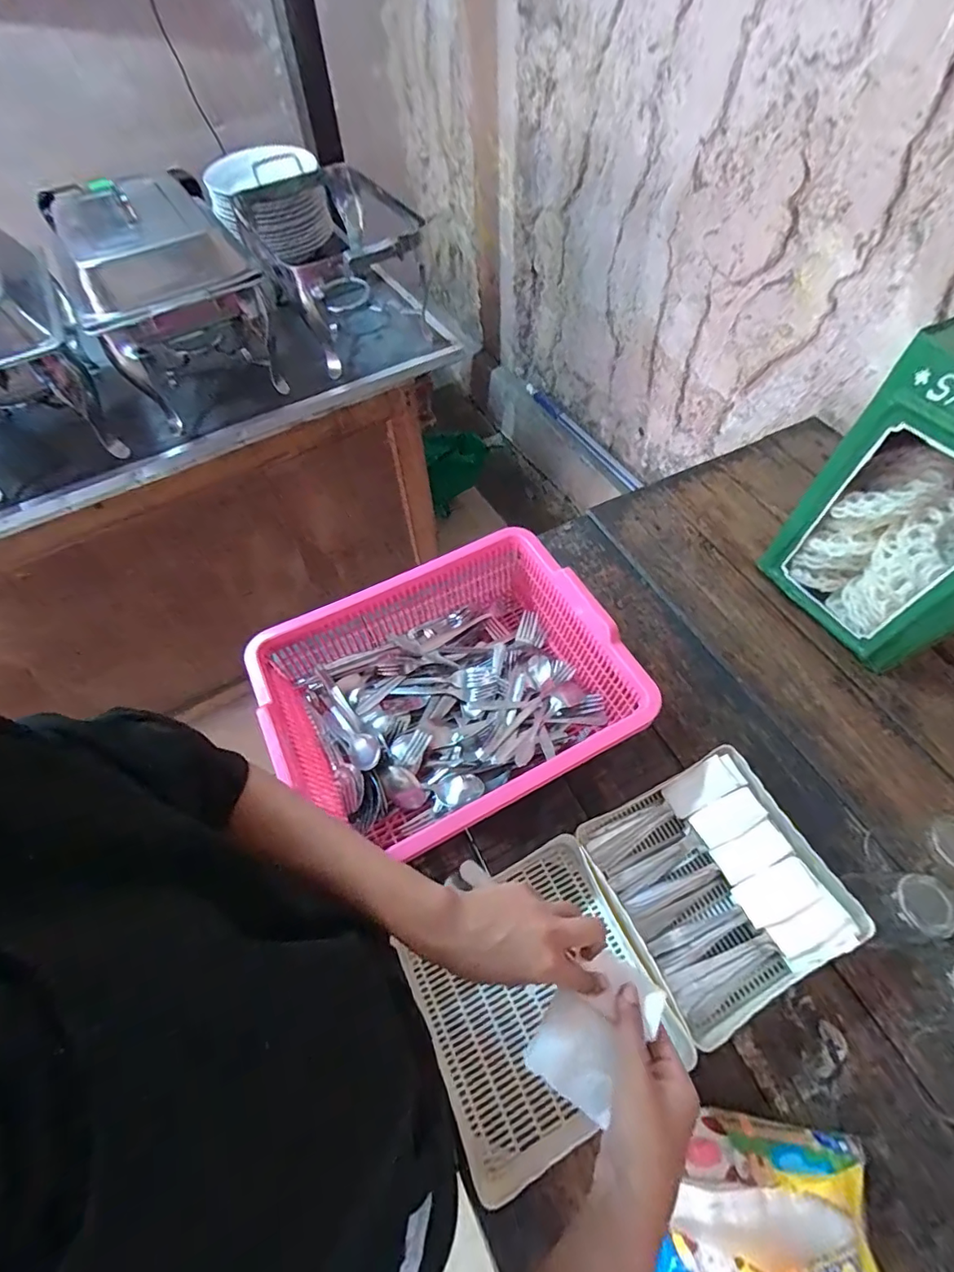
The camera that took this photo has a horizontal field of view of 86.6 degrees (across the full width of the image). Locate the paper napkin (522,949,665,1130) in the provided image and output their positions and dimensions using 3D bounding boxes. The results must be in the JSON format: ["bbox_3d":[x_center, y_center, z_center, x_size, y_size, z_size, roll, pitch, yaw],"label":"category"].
[{"bbox_3d":[0.088,0.286,0.373,0.064,0.010,0.101,35,66,21],"label":"paper napkin"}]

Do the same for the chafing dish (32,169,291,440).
[{"bbox_3d":[-0.516,-0.547,0.842,0.251,0.249,0.366,-33,63,-17],"label":"chafing dish"}]

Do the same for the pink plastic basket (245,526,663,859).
[{"bbox_3d":[-0.031,0.073,0.617,0.384,0.126,0.304,-25,61,-13],"label":"pink plastic basket"}]

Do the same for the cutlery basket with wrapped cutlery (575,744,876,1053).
[{"bbox_3d":[0.247,0.256,0.536,0.203,0.064,0.213,-24,61,-12],"label":"cutlery basket with wrapped cutlery"}]

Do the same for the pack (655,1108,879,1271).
[{"bbox_3d":[0.234,0.466,0.413,0.159,0.062,0.110,6,59,5],"label":"pack"}]

